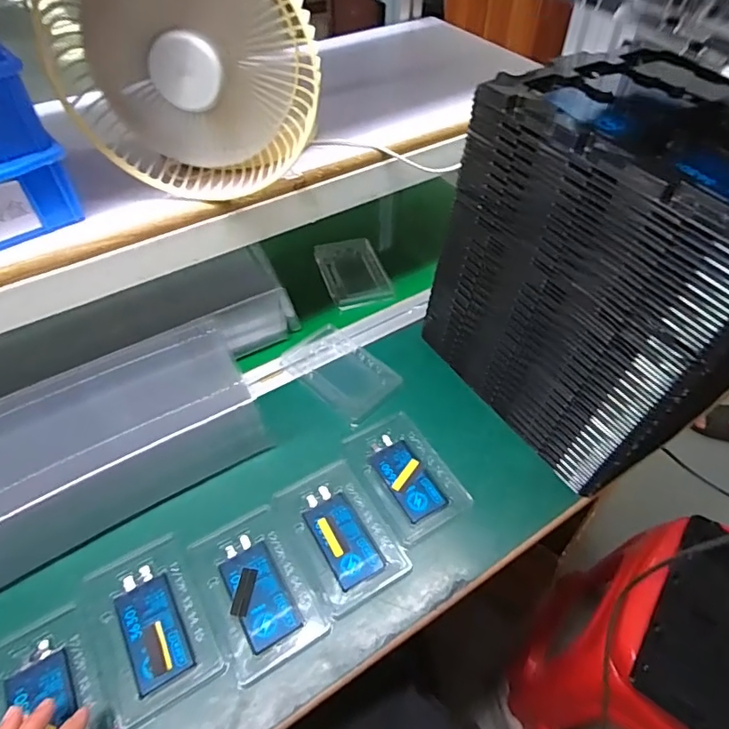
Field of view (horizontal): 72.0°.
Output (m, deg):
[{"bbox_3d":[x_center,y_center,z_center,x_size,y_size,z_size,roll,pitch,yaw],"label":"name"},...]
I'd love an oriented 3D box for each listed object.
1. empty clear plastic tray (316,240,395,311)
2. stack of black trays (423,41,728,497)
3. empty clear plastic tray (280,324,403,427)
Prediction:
[{"bbox_3d":[-0.017,-0.136,0.730,0.088,0.016,0.139,-15,50,-12],"label":"empty clear plastic tray"},{"bbox_3d":[0.225,-0.077,0.480,0.168,0.305,0.290,-27,54,-21],"label":"stack of black trays"},{"bbox_3d":[-0.027,0.008,0.615,0.090,0.014,0.132,-37,58,-27],"label":"empty clear plastic tray"}]

